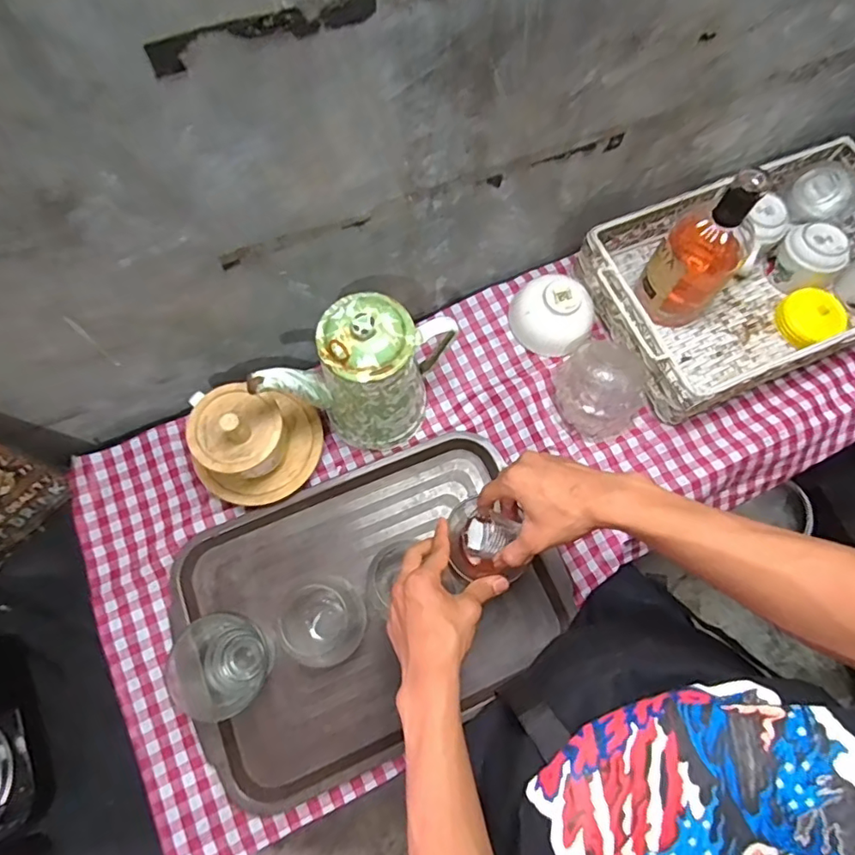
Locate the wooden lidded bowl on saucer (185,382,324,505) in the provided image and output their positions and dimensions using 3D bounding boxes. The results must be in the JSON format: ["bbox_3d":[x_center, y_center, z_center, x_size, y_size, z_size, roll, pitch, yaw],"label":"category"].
[{"bbox_3d":[-0.194,0.016,0.606,0.130,0.129,0.116,-4,71,-4],"label":"wooden lidded bowl on saucer"}]

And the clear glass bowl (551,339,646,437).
[{"bbox_3d":[0.217,-0.056,0.650,0.114,0.072,0.107,1,71,-2],"label":"clear glass bowl"}]

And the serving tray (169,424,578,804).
[{"bbox_3d":[-0.063,0.194,0.614,0.413,0.021,0.299,-22,73,-10],"label":"serving tray"}]

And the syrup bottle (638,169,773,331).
[{"bbox_3d":[0.321,-0.202,0.620,0.088,0.204,0.072,42,74,11],"label":"syrup bottle"}]

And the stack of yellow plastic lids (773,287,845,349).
[{"bbox_3d":[0.493,-0.144,0.693,0.067,0.038,0.072,-24,74,-10],"label":"stack of yellow plastic lids"}]

